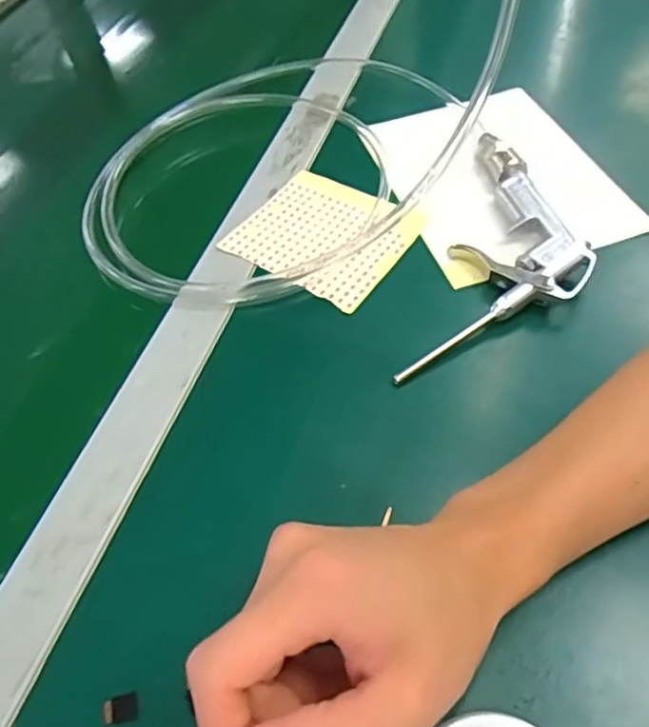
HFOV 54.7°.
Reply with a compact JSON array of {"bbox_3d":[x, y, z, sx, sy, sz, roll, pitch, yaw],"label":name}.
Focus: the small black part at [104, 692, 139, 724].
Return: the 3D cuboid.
[{"bbox_3d":[-0.087,0.147,0.267,0.014,0.004,0.011,-17,54,-8],"label":"small black part"}]

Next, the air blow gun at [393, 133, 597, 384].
[{"bbox_3d":[0.120,-0.069,0.394,0.087,0.019,0.214,15,56,16],"label":"air blow gun"}]

